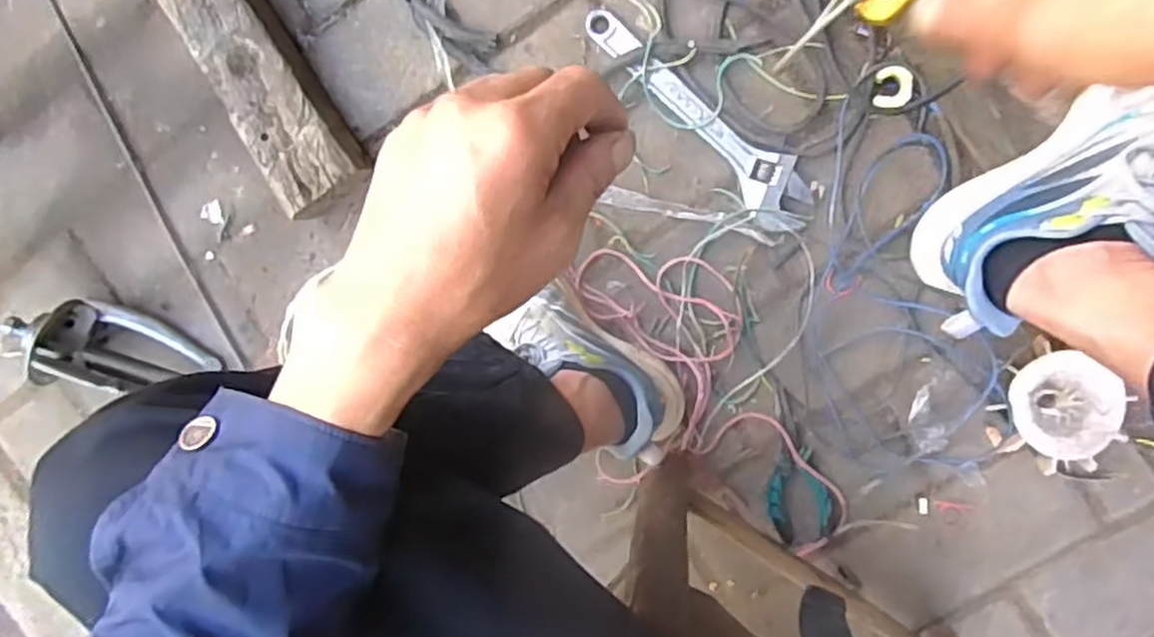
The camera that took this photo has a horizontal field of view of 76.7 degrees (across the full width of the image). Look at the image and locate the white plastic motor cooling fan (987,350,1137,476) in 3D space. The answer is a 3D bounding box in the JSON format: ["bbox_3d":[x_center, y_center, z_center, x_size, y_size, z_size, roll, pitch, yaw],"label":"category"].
[{"bbox_3d":[0.472,0.085,0.700,0.106,0.024,0.116,1,97,7],"label":"white plastic motor cooling fan"}]

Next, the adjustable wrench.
[{"bbox_3d":[0.124,-0.203,0.721,0.059,0.018,0.286,-42,90,10],"label":"adjustable wrench"}]

